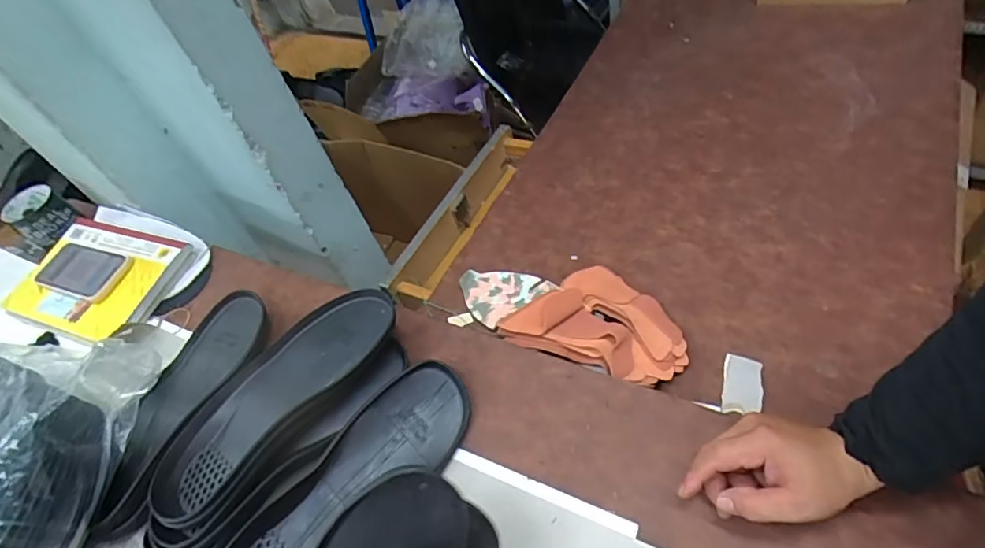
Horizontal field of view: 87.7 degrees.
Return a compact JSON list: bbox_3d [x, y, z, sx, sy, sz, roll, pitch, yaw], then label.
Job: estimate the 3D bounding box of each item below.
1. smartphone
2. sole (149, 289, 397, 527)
[{"bbox_3d":[-0.594,-0.004,0.742,0.145,0.010,0.077,14,63,17],"label":"smartphone"},{"bbox_3d":[-0.223,0.123,0.538,0.292,0.027,0.099,-43,58,-16],"label":"sole"}]

